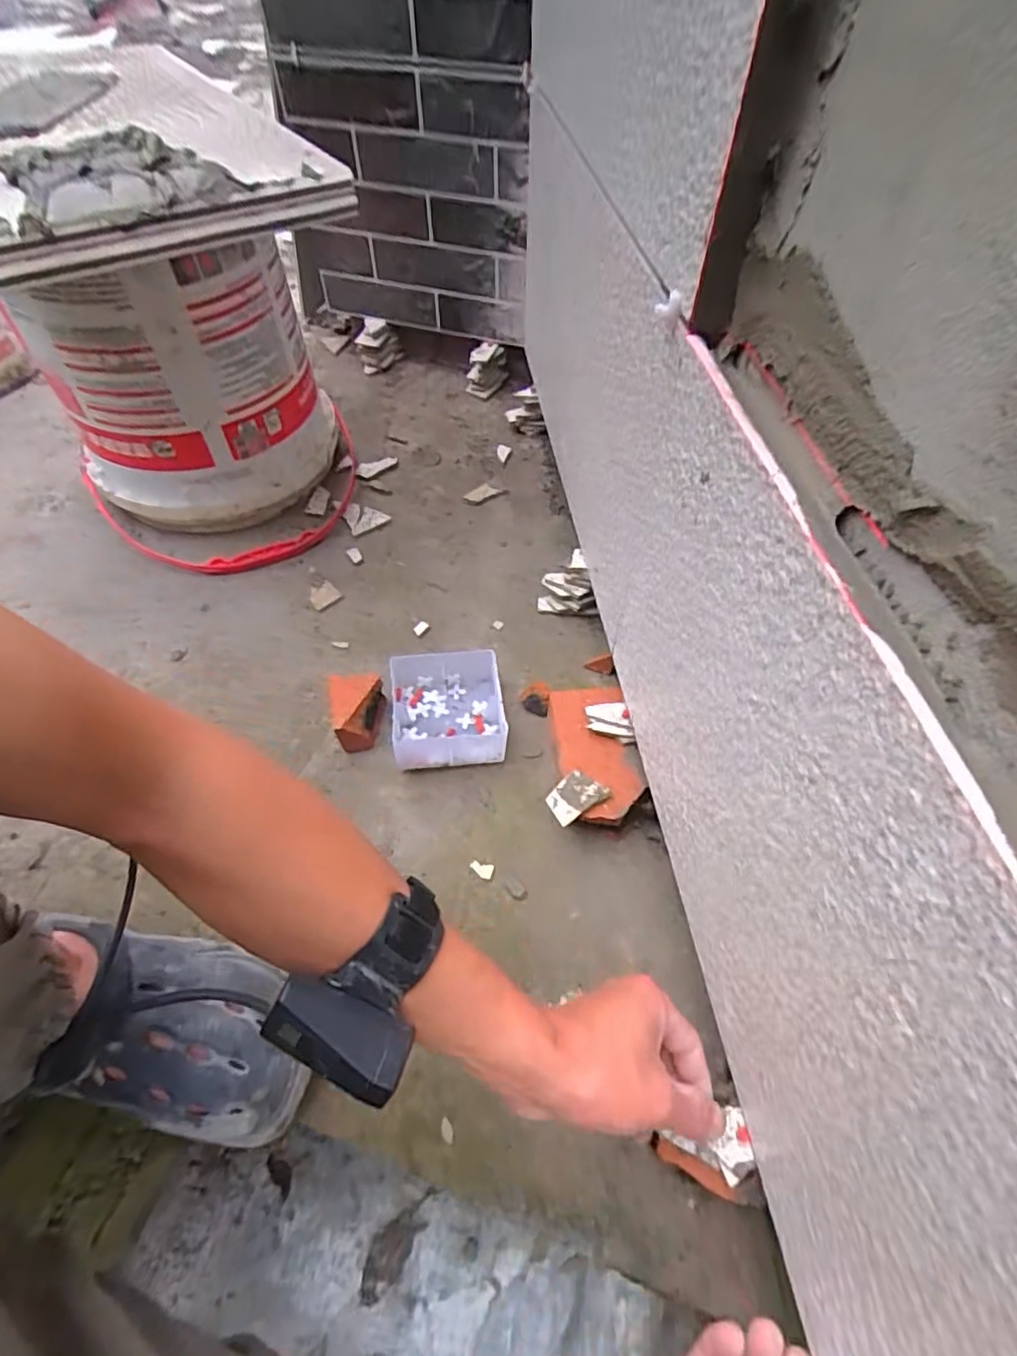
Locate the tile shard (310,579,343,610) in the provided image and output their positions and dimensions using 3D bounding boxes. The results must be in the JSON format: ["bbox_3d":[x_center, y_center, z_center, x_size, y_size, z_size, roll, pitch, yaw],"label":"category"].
[{"bbox_3d":[-0.223,-0.100,0.721,0.036,0.005,0.035,39,64,24],"label":"tile shard"}]

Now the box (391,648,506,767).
[{"bbox_3d":[-0.062,0.033,0.609,0.110,0.050,0.114,-6,55,-4],"label":"box"}]

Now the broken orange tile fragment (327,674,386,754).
[{"bbox_3d":[-0.153,0.035,0.607,0.053,0.055,0.067,-6,55,-4],"label":"broken orange tile fragment"}]

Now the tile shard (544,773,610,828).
[{"bbox_3d":[0.058,0.103,0.528,0.050,0.006,0.033,-30,60,-19],"label":"tile shard"}]

